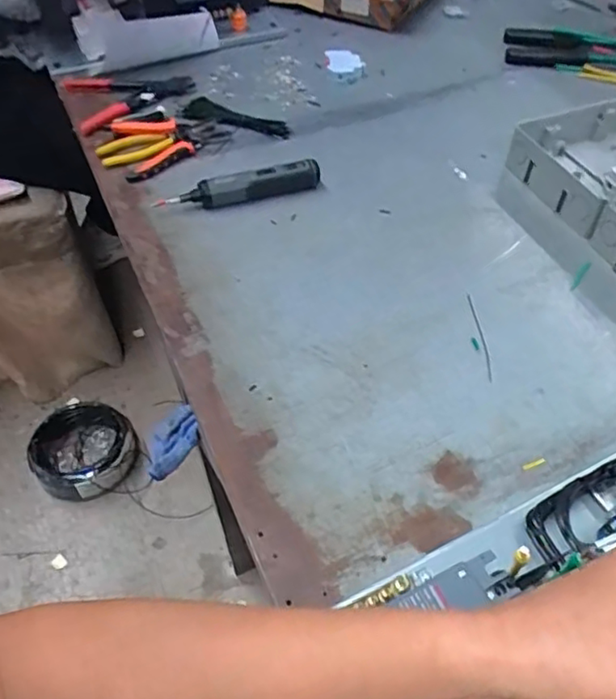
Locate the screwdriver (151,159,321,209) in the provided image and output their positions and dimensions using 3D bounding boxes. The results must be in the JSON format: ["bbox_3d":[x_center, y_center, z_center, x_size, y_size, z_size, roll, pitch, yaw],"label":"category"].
[{"bbox_3d":[-0.084,-0.199,0.751,0.202,0.027,0.033,-15,52,-12],"label":"screwdriver"}]

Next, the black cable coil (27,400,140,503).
[{"bbox_3d":[-0.445,0.201,1.211,0.199,0.080,0.192,0,50,0],"label":"black cable coil"}]

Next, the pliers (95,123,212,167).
[{"bbox_3d":[-0.206,-0.283,0.831,0.156,0.017,0.041,-19,53,-15],"label":"pliers"}]

